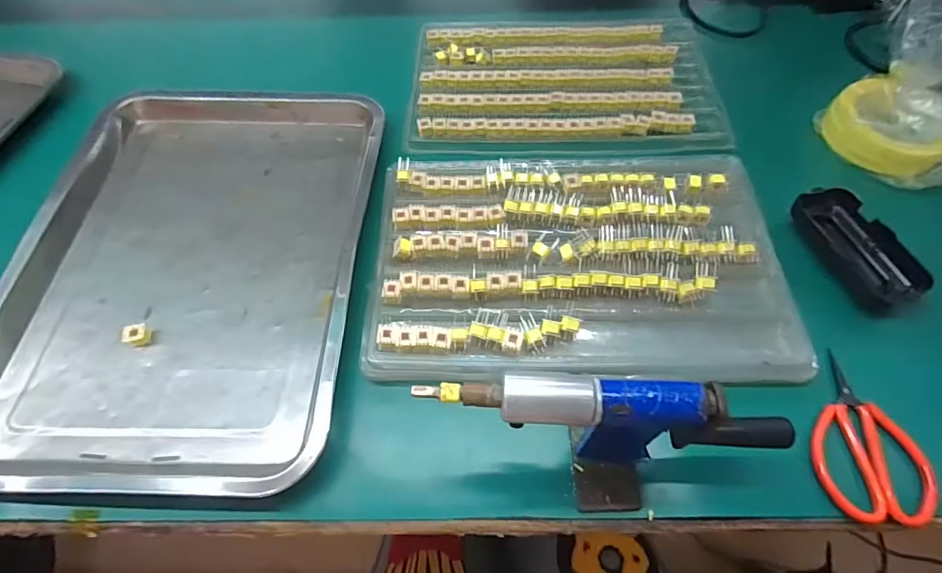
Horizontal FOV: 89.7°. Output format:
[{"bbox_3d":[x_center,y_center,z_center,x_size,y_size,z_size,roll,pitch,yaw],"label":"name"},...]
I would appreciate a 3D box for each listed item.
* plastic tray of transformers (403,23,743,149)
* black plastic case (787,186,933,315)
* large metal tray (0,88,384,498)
[{"bbox_3d":[0.098,-0.221,0.514,0.317,0.023,0.190,2,60,2],"label":"plastic tray of transformers"},{"bbox_3d":[0.323,-0.033,0.398,0.045,0.034,0.110,-21,62,-10],"label":"black plastic case"},{"bbox_3d":[-0.234,-0.031,0.410,0.284,0.034,0.389,0,60,1],"label":"large metal tray"}]

